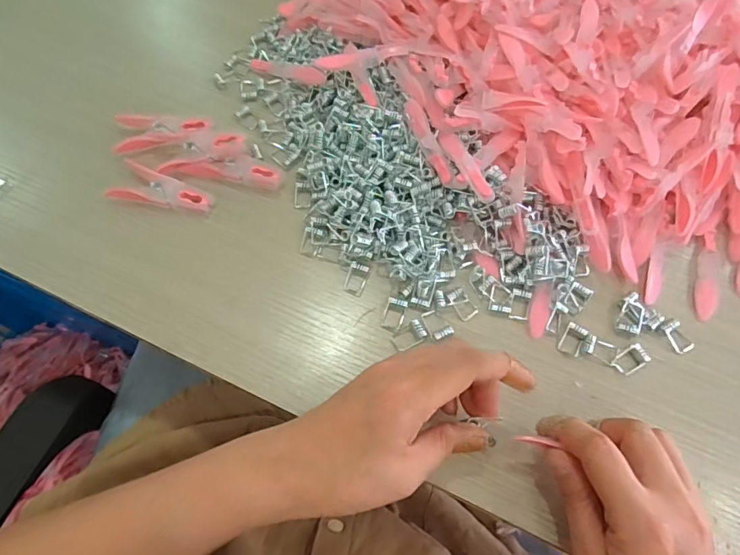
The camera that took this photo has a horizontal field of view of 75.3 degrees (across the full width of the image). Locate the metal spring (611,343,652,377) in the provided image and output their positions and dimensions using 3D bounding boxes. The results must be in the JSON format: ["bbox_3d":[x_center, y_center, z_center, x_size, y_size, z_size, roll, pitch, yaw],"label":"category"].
[{"bbox_3d":[0.171,0.054,0.314,0.022,0.006,0.014,-29,68,-15],"label":"metal spring"}]

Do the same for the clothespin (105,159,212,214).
[{"bbox_3d":[-0.162,-0.068,0.378,0.073,0.008,0.033,14,63,-7],"label":"clothespin"}]

